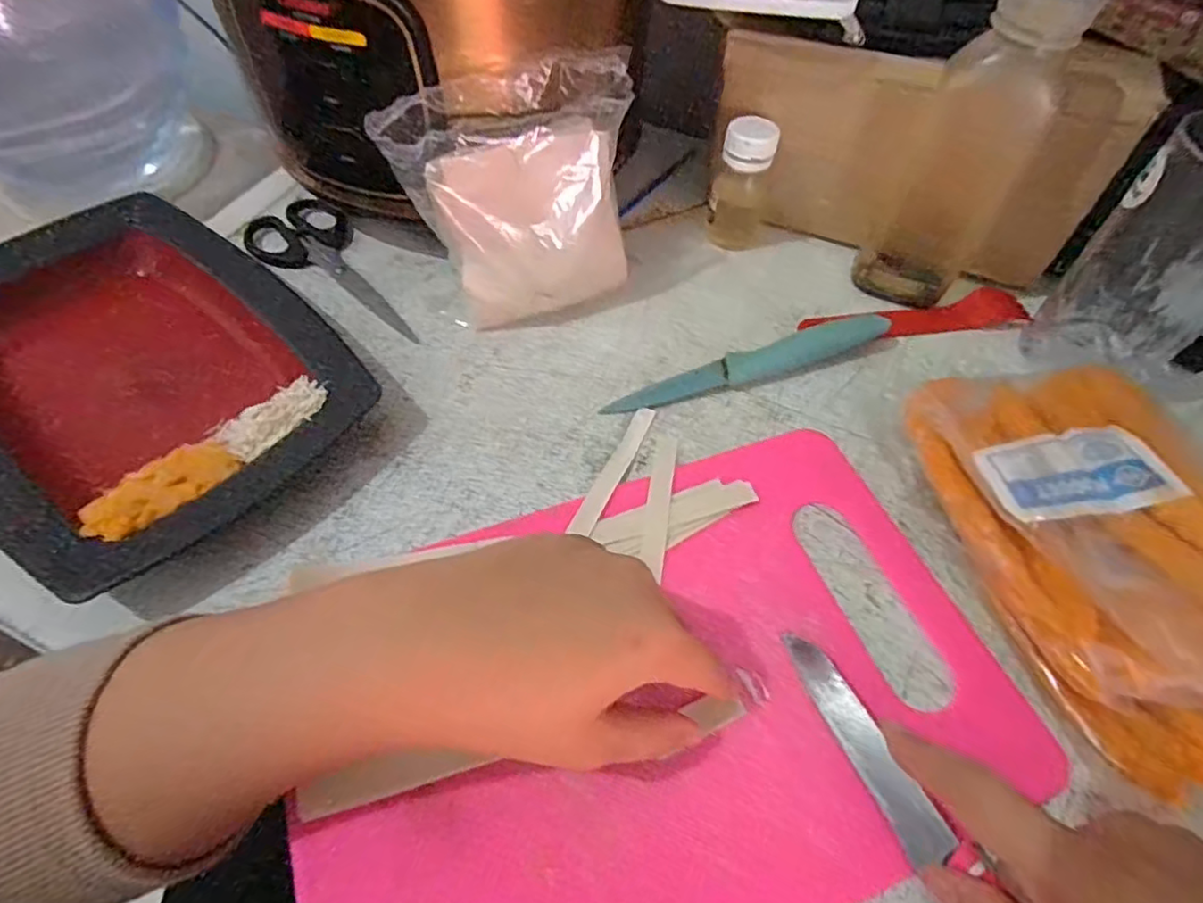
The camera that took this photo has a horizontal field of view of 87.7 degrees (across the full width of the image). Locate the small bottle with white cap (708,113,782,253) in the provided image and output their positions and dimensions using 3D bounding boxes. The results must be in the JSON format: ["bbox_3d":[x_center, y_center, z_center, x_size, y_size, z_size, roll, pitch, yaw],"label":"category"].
[{"bbox_3d":[0.092,-0.175,0.412,0.034,0.089,0.037,19,57,9],"label":"small bottle with white cap"}]

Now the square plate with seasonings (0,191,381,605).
[{"bbox_3d":[-0.234,-0.052,0.336,0.241,0.040,0.207,40,64,22],"label":"square plate with seasonings"}]

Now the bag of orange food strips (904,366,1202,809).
[{"bbox_3d":[0.219,0.040,0.278,0.112,0.065,0.184,-2,56,-5],"label":"bag of orange food strips"}]

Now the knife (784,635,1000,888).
[{"bbox_3d":[0.122,0.149,0.223,0.017,0.026,0.184,-17,53,-13],"label":"knife"}]

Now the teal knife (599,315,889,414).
[{"bbox_3d":[0.087,-0.052,0.365,0.174,0.013,0.020,-15,58,-13],"label":"teal knife"}]

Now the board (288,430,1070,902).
[{"bbox_3d":[0.023,0.098,0.265,0.291,0.015,0.196,-20,59,-14],"label":"board"}]

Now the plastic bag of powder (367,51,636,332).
[{"bbox_3d":[-0.042,-0.138,0.355,0.134,0.117,0.065,-19,59,-16],"label":"plastic bag of powder"}]

